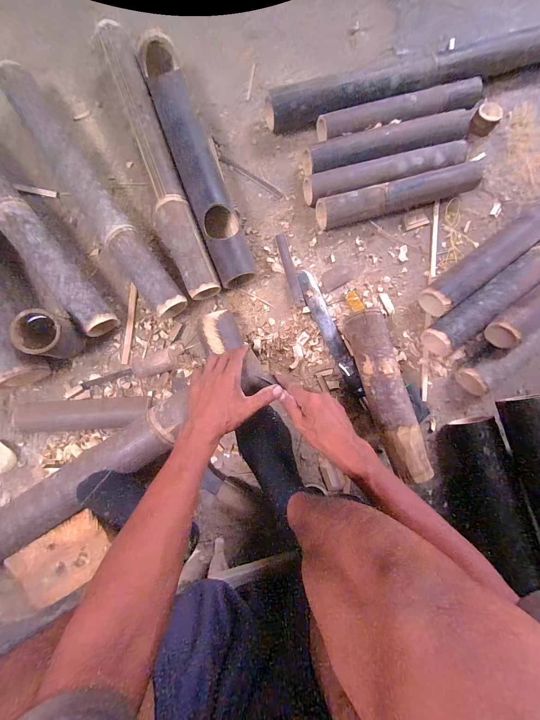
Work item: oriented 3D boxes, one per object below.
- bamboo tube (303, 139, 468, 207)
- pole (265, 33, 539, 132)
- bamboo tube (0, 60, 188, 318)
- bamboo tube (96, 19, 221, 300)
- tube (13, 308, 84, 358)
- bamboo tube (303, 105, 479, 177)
[{"bbox_3d":[0.254,-0.405,0.593,0.371,0.050,0.054,-16,89,-5],"label":"bamboo tube"},{"bbox_3d":[0.604,-0.673,0.601,1.261,0.072,0.073,-14,89,-5],"label":"pole"},{"bbox_3d":[-0.336,-0.311,0.522,0.068,0.080,0.530,-34,91,-5],"label":"bamboo tube"},{"bbox_3d":[-0.225,-0.377,0.541,0.074,0.069,0.532,-21,90,-5],"label":"bamboo tube"},{"bbox_3d":[-0.394,-0.046,0.500,0.071,0.097,0.073,0,88,-4],"label":"tube"},{"bbox_3d":[0.267,-0.476,0.594,0.402,0.044,0.060,-17,89,-5],"label":"bamboo tube"}]

